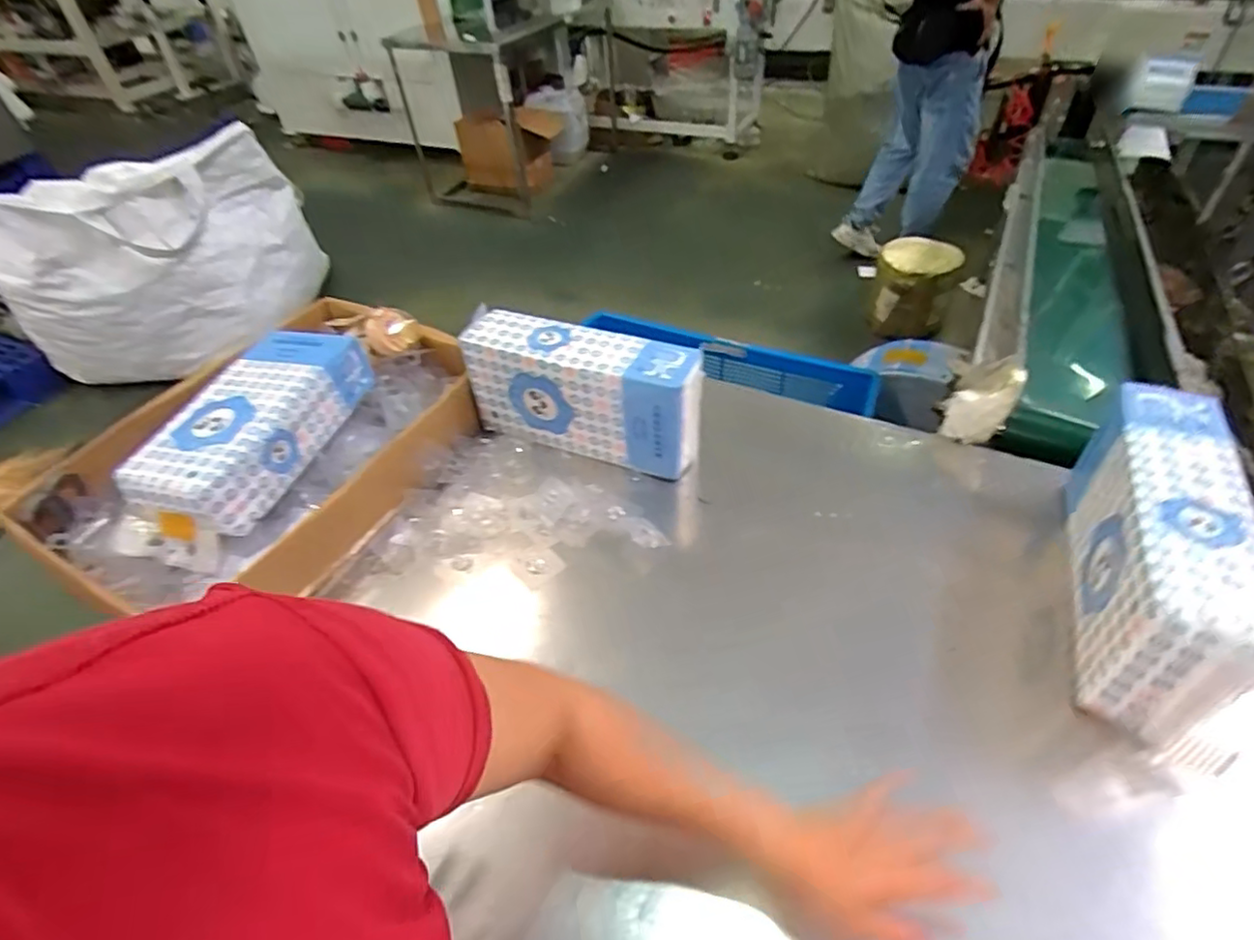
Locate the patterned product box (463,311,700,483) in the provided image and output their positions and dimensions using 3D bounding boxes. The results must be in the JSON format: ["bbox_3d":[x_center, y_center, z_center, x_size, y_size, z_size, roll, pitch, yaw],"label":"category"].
[{"bbox_3d":[-0.055,-0.102,0.858,0.326,0.169,0.084,14,49,19],"label":"patterned product box"}]

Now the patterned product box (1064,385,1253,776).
[{"bbox_3d":[0.518,0.074,0.618,0.102,0.153,0.332,11,48,16],"label":"patterned product box"}]

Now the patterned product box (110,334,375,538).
[{"bbox_3d":[-0.500,-0.065,0.855,0.180,0.086,0.334,15,49,20],"label":"patterned product box"}]

